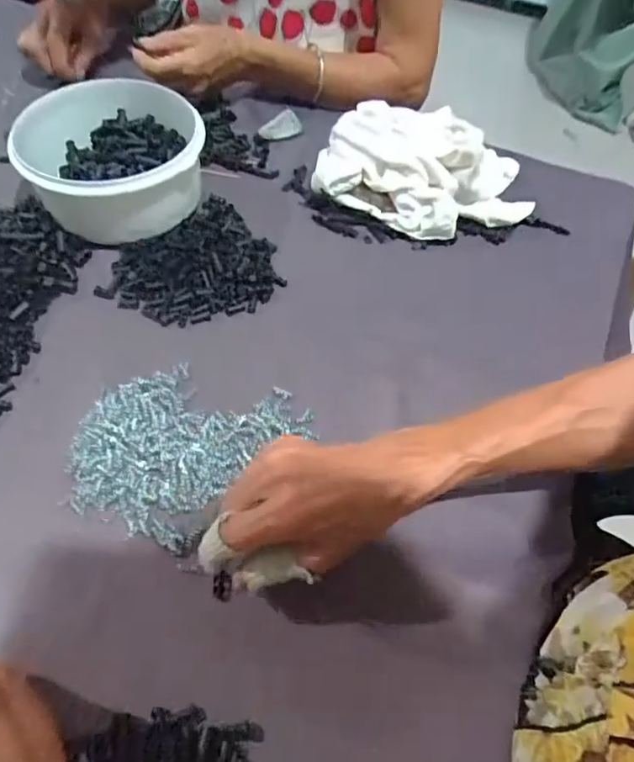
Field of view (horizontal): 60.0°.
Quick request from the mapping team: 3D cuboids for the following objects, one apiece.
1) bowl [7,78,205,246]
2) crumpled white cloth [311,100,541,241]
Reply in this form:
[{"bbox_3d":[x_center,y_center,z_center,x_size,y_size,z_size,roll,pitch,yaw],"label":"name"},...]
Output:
[{"bbox_3d":[-0.185,-0.202,0.510,0.155,0.073,0.157,2,57,-3],"label":"bowl"},{"bbox_3d":[0.113,-0.215,0.549,0.210,0.068,0.144,22,58,9],"label":"crumpled white cloth"}]

